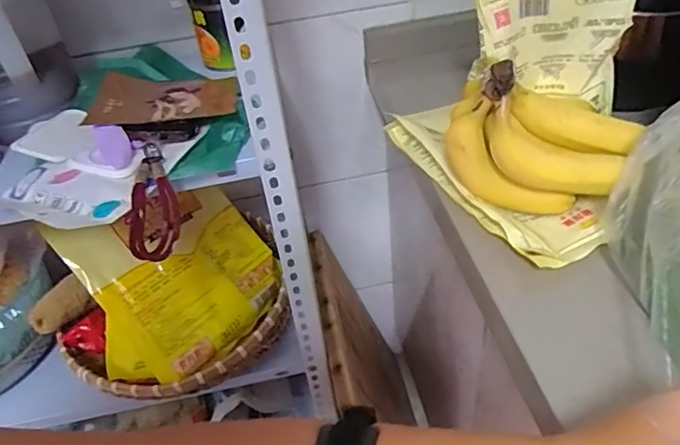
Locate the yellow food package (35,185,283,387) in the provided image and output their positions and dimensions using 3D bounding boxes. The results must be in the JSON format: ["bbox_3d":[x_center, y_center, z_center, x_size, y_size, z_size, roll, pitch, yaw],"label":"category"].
[{"bbox_3d":[-0.227,0.085,0.772,0.254,0.087,0.232,-27,86,-37],"label":"yellow food package"}]

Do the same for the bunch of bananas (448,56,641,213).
[{"bbox_3d":[0.188,-0.085,0.505,0.158,0.128,0.073,9,43,18],"label":"bunch of bananas"}]

